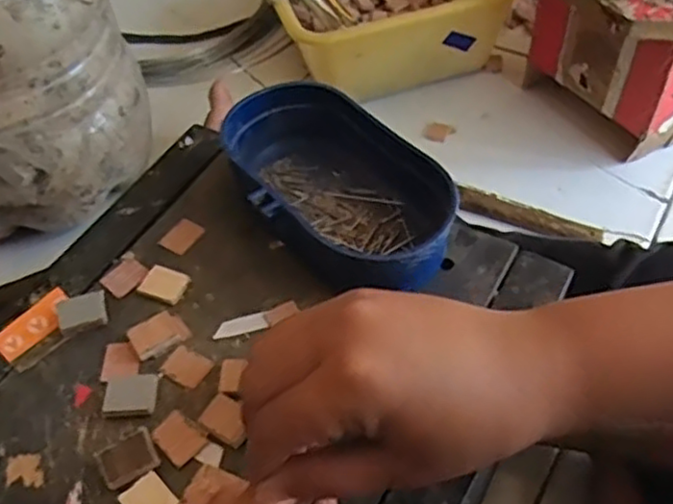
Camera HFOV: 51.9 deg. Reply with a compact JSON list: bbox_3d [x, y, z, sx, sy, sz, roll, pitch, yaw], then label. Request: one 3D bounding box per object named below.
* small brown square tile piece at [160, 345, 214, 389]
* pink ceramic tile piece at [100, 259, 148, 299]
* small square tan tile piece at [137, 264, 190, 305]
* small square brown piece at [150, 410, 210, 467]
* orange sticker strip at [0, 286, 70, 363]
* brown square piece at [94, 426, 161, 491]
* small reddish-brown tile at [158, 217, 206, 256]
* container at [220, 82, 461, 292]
[{"bbox_3d":[-0.079,0.060,0.364,0.024,0.004,0.018,23,57,20],"label":"small brown square tile piece"},{"bbox_3d":[-0.123,0.014,0.403,0.023,0.004,0.024,35,62,27],"label":"pink ceramic tile piece"},{"bbox_3d":[-0.098,0.018,0.395,0.025,0.004,0.022,18,55,17],"label":"small square tan tile piece"},{"bbox_3d":[-0.077,0.091,0.340,0.026,0.004,0.020,34,61,27],"label":"small square brown piece"},{"bbox_3d":[-0.168,0.040,0.385,0.045,0.004,0.024,-40,59,-19],"label":"orange sticker strip"},{"bbox_3d":[-0.099,0.098,0.330,0.026,0.005,0.024,-28,55,-18],"label":"brown square piece"},{"bbox_3d":[-0.094,-0.010,0.422,0.021,0.004,0.024,31,60,25],"label":"small reddish-brown tile"},{"bbox_3d":[-0.004,-0.036,0.404,0.092,0.050,0.159,-35,57,-21],"label":"container"}]

